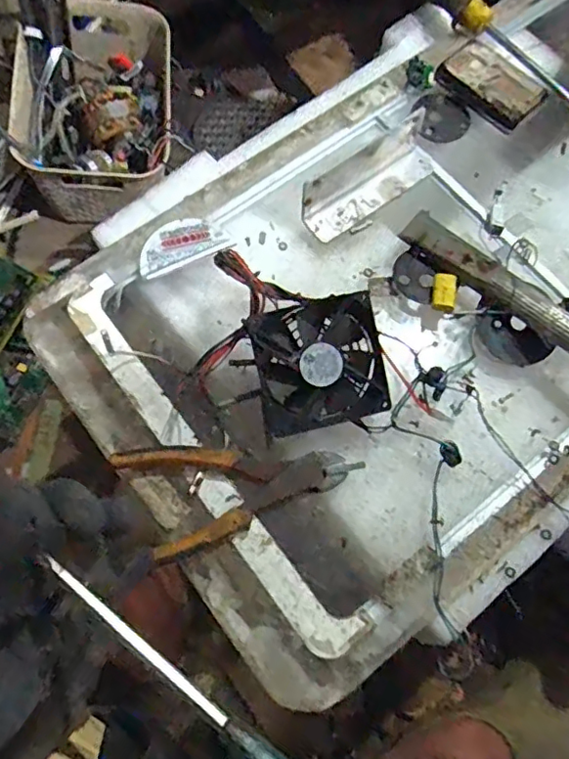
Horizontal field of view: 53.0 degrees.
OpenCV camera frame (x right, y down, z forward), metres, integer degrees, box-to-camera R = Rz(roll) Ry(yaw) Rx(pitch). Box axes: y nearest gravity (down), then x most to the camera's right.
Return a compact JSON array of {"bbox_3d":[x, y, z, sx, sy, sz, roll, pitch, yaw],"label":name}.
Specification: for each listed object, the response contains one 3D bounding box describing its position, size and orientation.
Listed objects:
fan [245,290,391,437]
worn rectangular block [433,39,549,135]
[{"bbox_3d":[0.027,-0.011,0.438,0.095,0.032,0.095,-12,101,5],"label":"fan"},{"bbox_3d":[0.200,-0.284,0.551,0.096,0.021,0.057,41,77,14],"label":"worn rectangular block"}]

